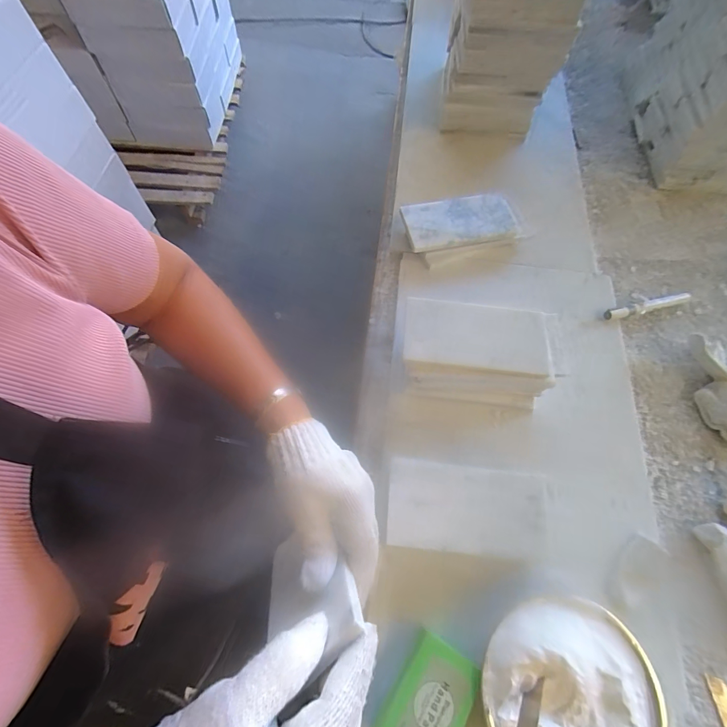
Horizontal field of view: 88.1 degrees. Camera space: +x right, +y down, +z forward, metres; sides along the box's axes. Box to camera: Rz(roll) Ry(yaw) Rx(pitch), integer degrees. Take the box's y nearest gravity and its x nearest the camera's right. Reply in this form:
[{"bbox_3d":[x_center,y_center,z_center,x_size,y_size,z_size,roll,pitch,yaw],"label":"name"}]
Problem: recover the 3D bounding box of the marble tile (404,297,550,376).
[{"bbox_3d":[0.119,-0.030,0.394,0.148,0.011,0.070,7,69,1],"label":"marble tile"}]

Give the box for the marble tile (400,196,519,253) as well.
[{"bbox_3d":[0.132,-0.196,0.514,0.150,0.016,0.068,-12,80,-6],"label":"marble tile"}]

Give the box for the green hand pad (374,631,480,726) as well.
[{"bbox_3d":[0.057,0.310,0.340,0.067,0.013,0.099,25,70,8],"label":"green hand pad"}]

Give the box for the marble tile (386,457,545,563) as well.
[{"bbox_3d":[0.098,0.136,0.354,0.147,0.011,0.076,7,69,1],"label":"marble tile"}]

